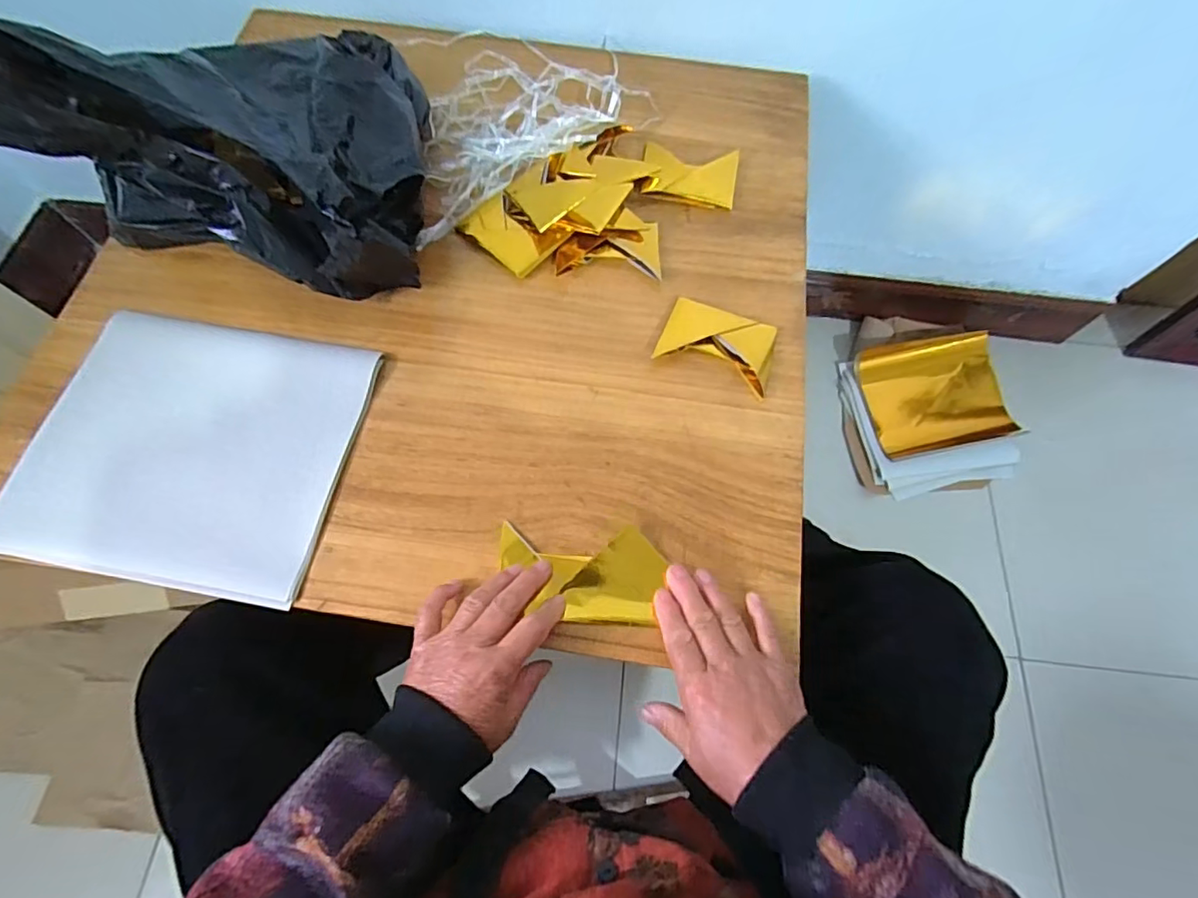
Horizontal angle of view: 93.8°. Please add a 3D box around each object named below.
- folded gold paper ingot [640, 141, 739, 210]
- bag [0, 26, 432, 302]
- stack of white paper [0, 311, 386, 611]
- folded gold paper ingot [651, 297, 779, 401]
[{"bbox_3d":[0.095,-0.281,0.577,0.094,0.016,0.067,5,68,1],"label":"folded gold paper ingot"},{"bbox_3d":[-0.316,-0.306,0.490,0.320,0.175,0.292,6,68,1],"label":"bag"},{"bbox_3d":[-0.328,-0.007,0.457,0.245,0.015,0.221,10,68,3],"label":"stack of white paper"},{"bbox_3d":[0.108,-0.094,0.499,0.100,0.012,0.071,23,70,8],"label":"folded gold paper ingot"}]

